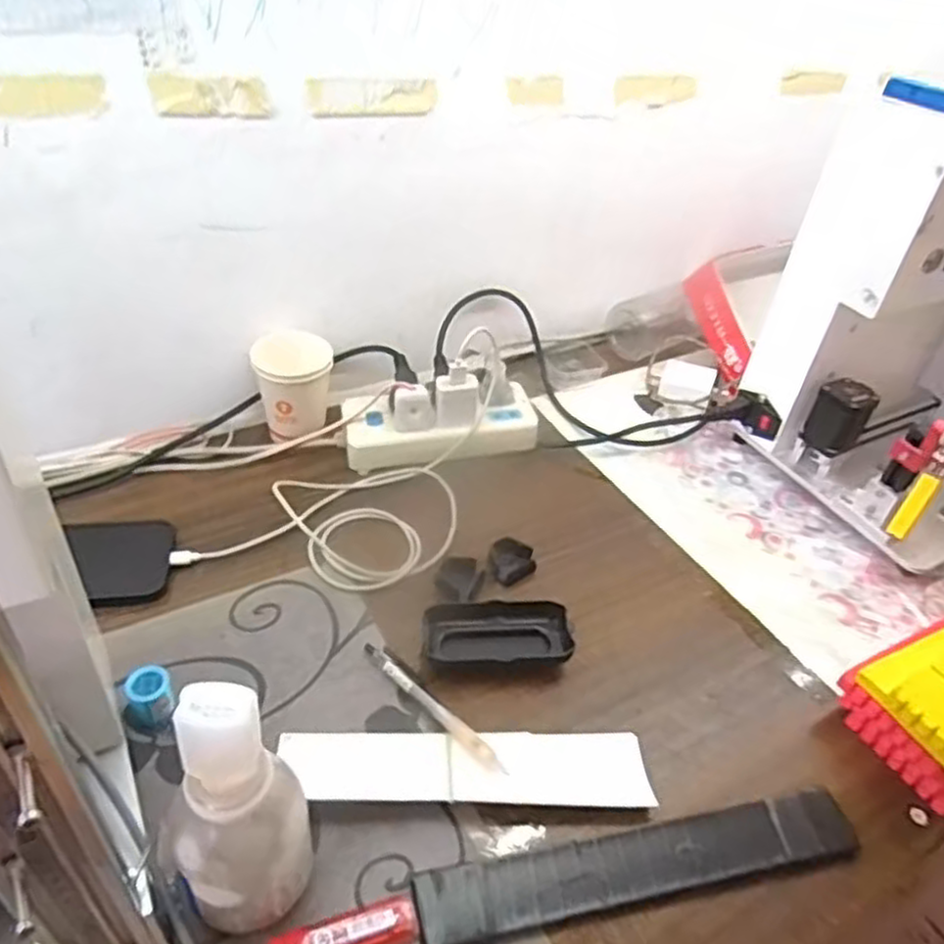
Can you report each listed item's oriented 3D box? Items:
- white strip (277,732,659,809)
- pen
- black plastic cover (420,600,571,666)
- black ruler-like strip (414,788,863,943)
[{"bbox_3d":[-0.002,0.194,0.488,0.238,0.009,0.055,3,29,-7],"label":"white strip"},{"bbox_3d":[-0.029,0.164,0.522,0.013,0.012,0.140,-30,52,-35],"label":"pen"},{"bbox_3d":[0.019,0.126,0.574,0.110,0.023,0.047,2,41,-5],"label":"black plastic cover"},{"bbox_3d":[0.107,0.239,0.454,0.280,0.013,0.043,-5,42,-13],"label":"black ruler-like strip"}]

